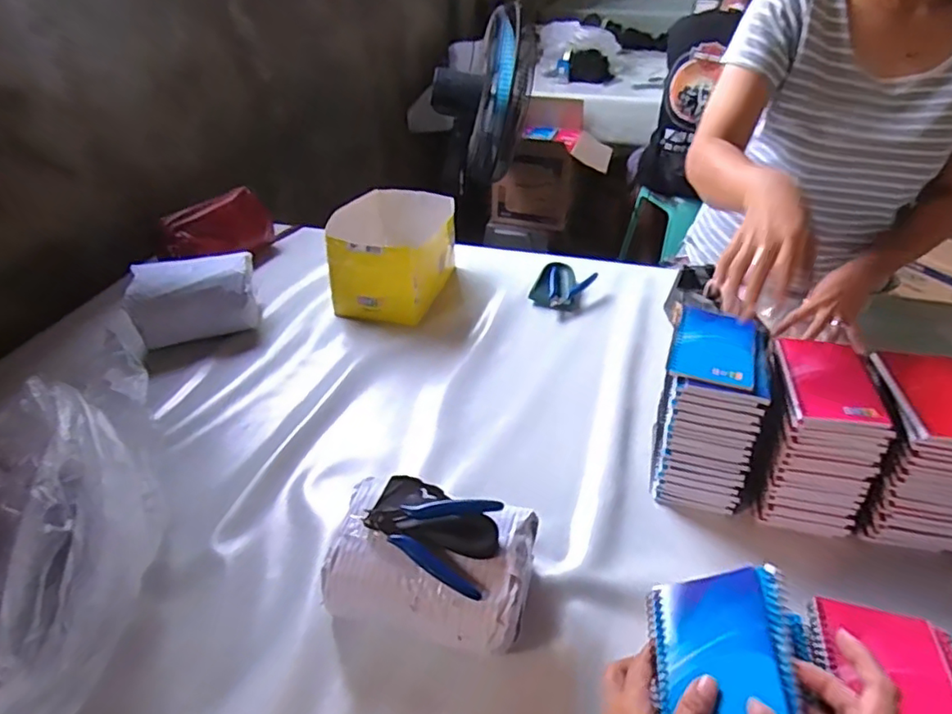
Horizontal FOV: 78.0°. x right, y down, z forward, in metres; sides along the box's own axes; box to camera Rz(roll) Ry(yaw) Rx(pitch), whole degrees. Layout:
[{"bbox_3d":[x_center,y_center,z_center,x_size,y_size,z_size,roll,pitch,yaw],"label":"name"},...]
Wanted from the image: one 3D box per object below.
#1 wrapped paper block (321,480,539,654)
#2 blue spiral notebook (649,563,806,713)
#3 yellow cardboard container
[{"bbox_3d":[-0.041,0.202,0.557,0.182,0.117,0.122,7,39,10],"label":"wrapped paper block"},{"bbox_3d":[0.170,0.207,0.401,0.096,0.013,0.125,-26,30,23],"label":"blue spiral notebook"},{"bbox_3d":[-0.144,-0.186,1.043,0.201,0.142,0.238,2,39,4],"label":"yellow cardboard container"}]

